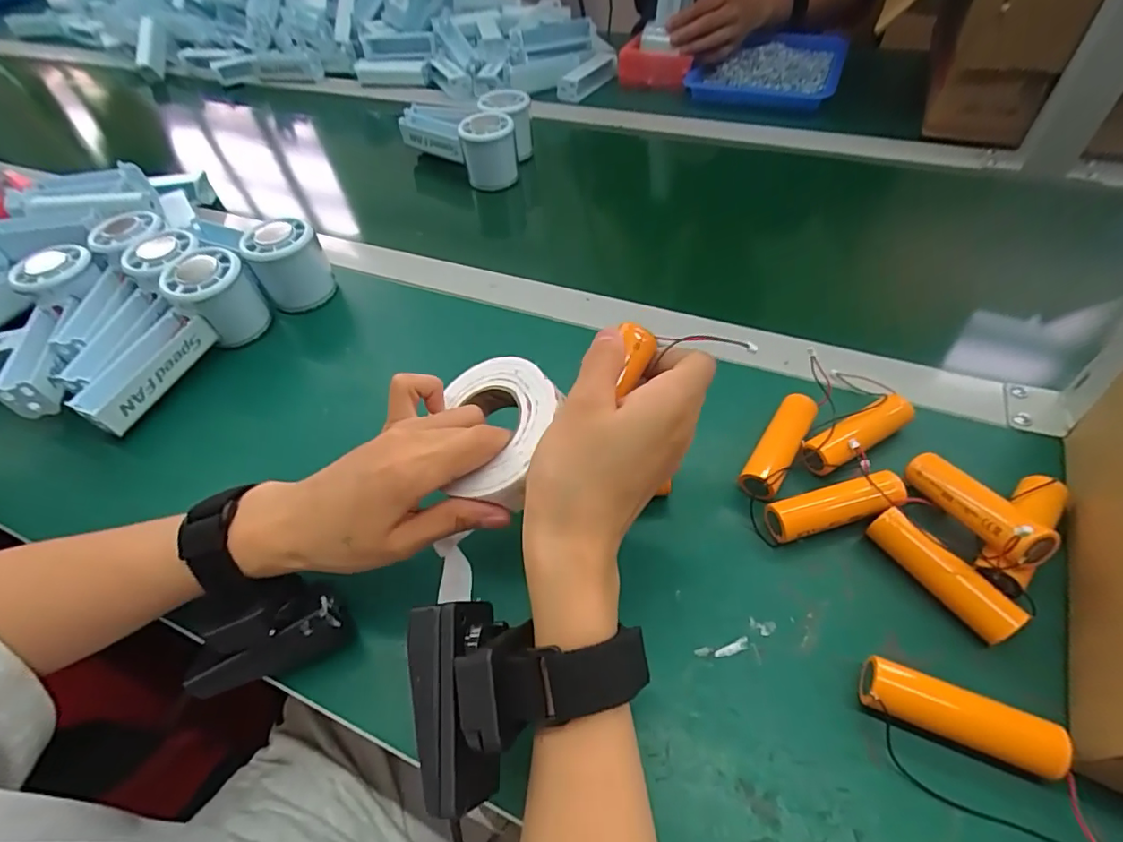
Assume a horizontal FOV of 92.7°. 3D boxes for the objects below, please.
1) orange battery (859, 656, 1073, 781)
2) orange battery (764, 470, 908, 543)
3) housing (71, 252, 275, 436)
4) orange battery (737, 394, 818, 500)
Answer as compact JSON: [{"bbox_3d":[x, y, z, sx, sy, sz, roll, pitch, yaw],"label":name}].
[{"bbox_3d":[0.169,0.128,0.232,0.074,0.022,0.020,16,54,17],"label":"orange battery"},{"bbox_3d":[0.151,0.050,0.297,0.076,0.021,0.021,-13,51,-5],"label":"orange battery"},{"bbox_3d":[-0.294,-0.063,0.400,0.051,0.062,0.148,15,54,16],"label":"housing"},{"bbox_3d":[0.132,0.014,0.325,0.022,0.021,0.076,26,58,23],"label":"orange battery"}]

